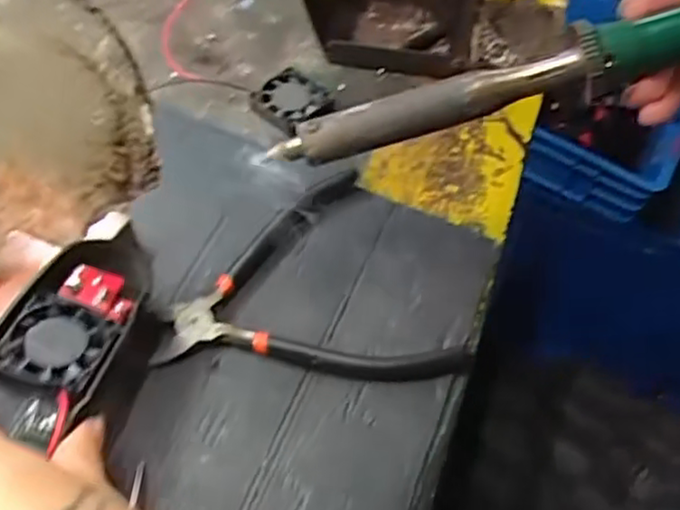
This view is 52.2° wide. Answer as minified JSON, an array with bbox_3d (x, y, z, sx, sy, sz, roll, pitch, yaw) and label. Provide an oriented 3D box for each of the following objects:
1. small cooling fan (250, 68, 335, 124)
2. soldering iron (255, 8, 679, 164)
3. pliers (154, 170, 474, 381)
[{"bbox_3d":[-0.029,-0.097,0.440,0.041,0.013,0.041,35,61,17],"label":"small cooling fan"},{"bbox_3d":[0.094,-0.076,0.281,0.259,0.019,0.019,-14,56,12],"label":"soldering iron"},{"bbox_3d":[-0.008,0.010,0.362,0.148,0.020,0.106,5,56,-2],"label":"pliers"}]

